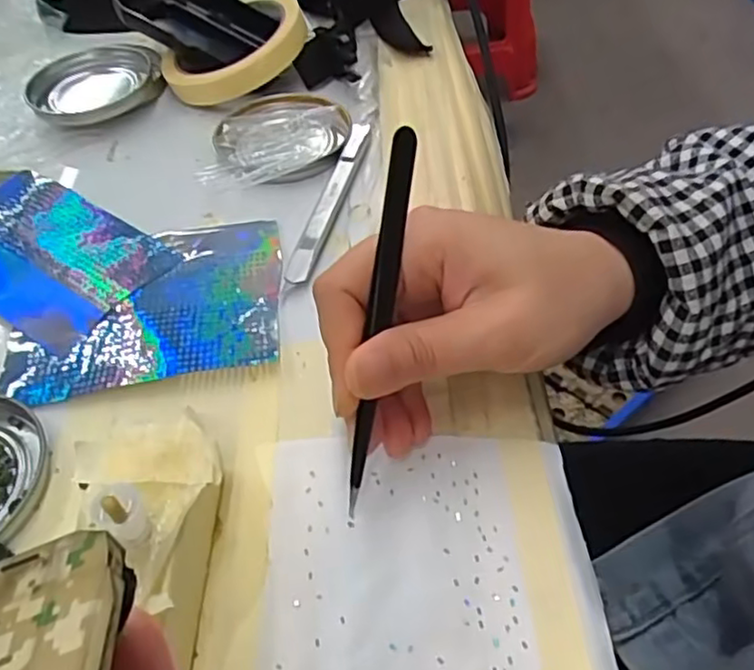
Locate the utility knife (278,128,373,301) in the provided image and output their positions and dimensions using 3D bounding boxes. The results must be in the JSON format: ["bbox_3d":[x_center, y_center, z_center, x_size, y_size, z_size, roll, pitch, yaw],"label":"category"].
[{"bbox_3d":[-0.025,-0.069,0.354,0.011,0.008,0.137,9,50,11],"label":"utility knife"}]

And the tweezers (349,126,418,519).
[{"bbox_3d":[0.001,-0.003,0.233,0.008,0.133,0.007,11,9,13],"label":"tweezers"}]

